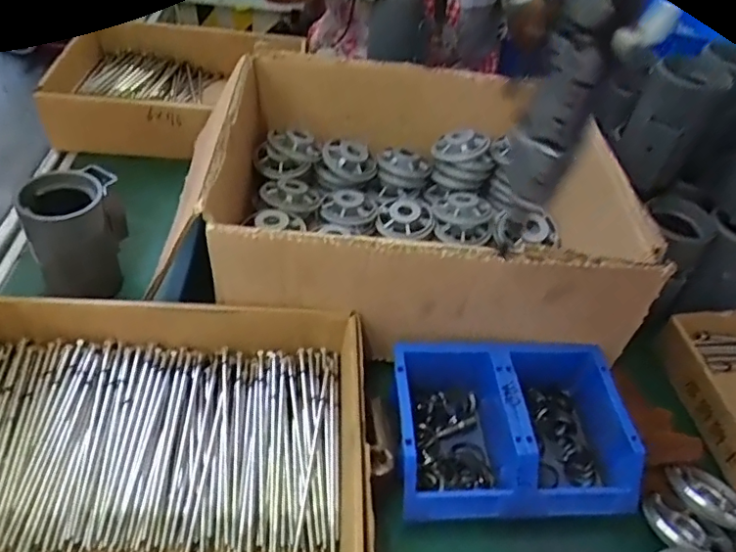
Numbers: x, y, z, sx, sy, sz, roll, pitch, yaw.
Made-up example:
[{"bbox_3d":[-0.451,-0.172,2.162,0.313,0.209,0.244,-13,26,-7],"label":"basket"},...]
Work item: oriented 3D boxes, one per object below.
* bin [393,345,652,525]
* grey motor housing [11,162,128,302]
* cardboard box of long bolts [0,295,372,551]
[{"bbox_3d":[0.130,0.148,0.537,0.206,0.088,0.153,1,46,-6],"label":"bin"},{"bbox_3d":[-0.313,-0.041,0.620,0.100,0.127,0.082,-20,52,-24],"label":"grey motor housing"},{"bbox_3d":[-0.191,0.151,0.476,0.367,0.094,0.263,2,46,-5],"label":"cardboard box of long bolts"}]

